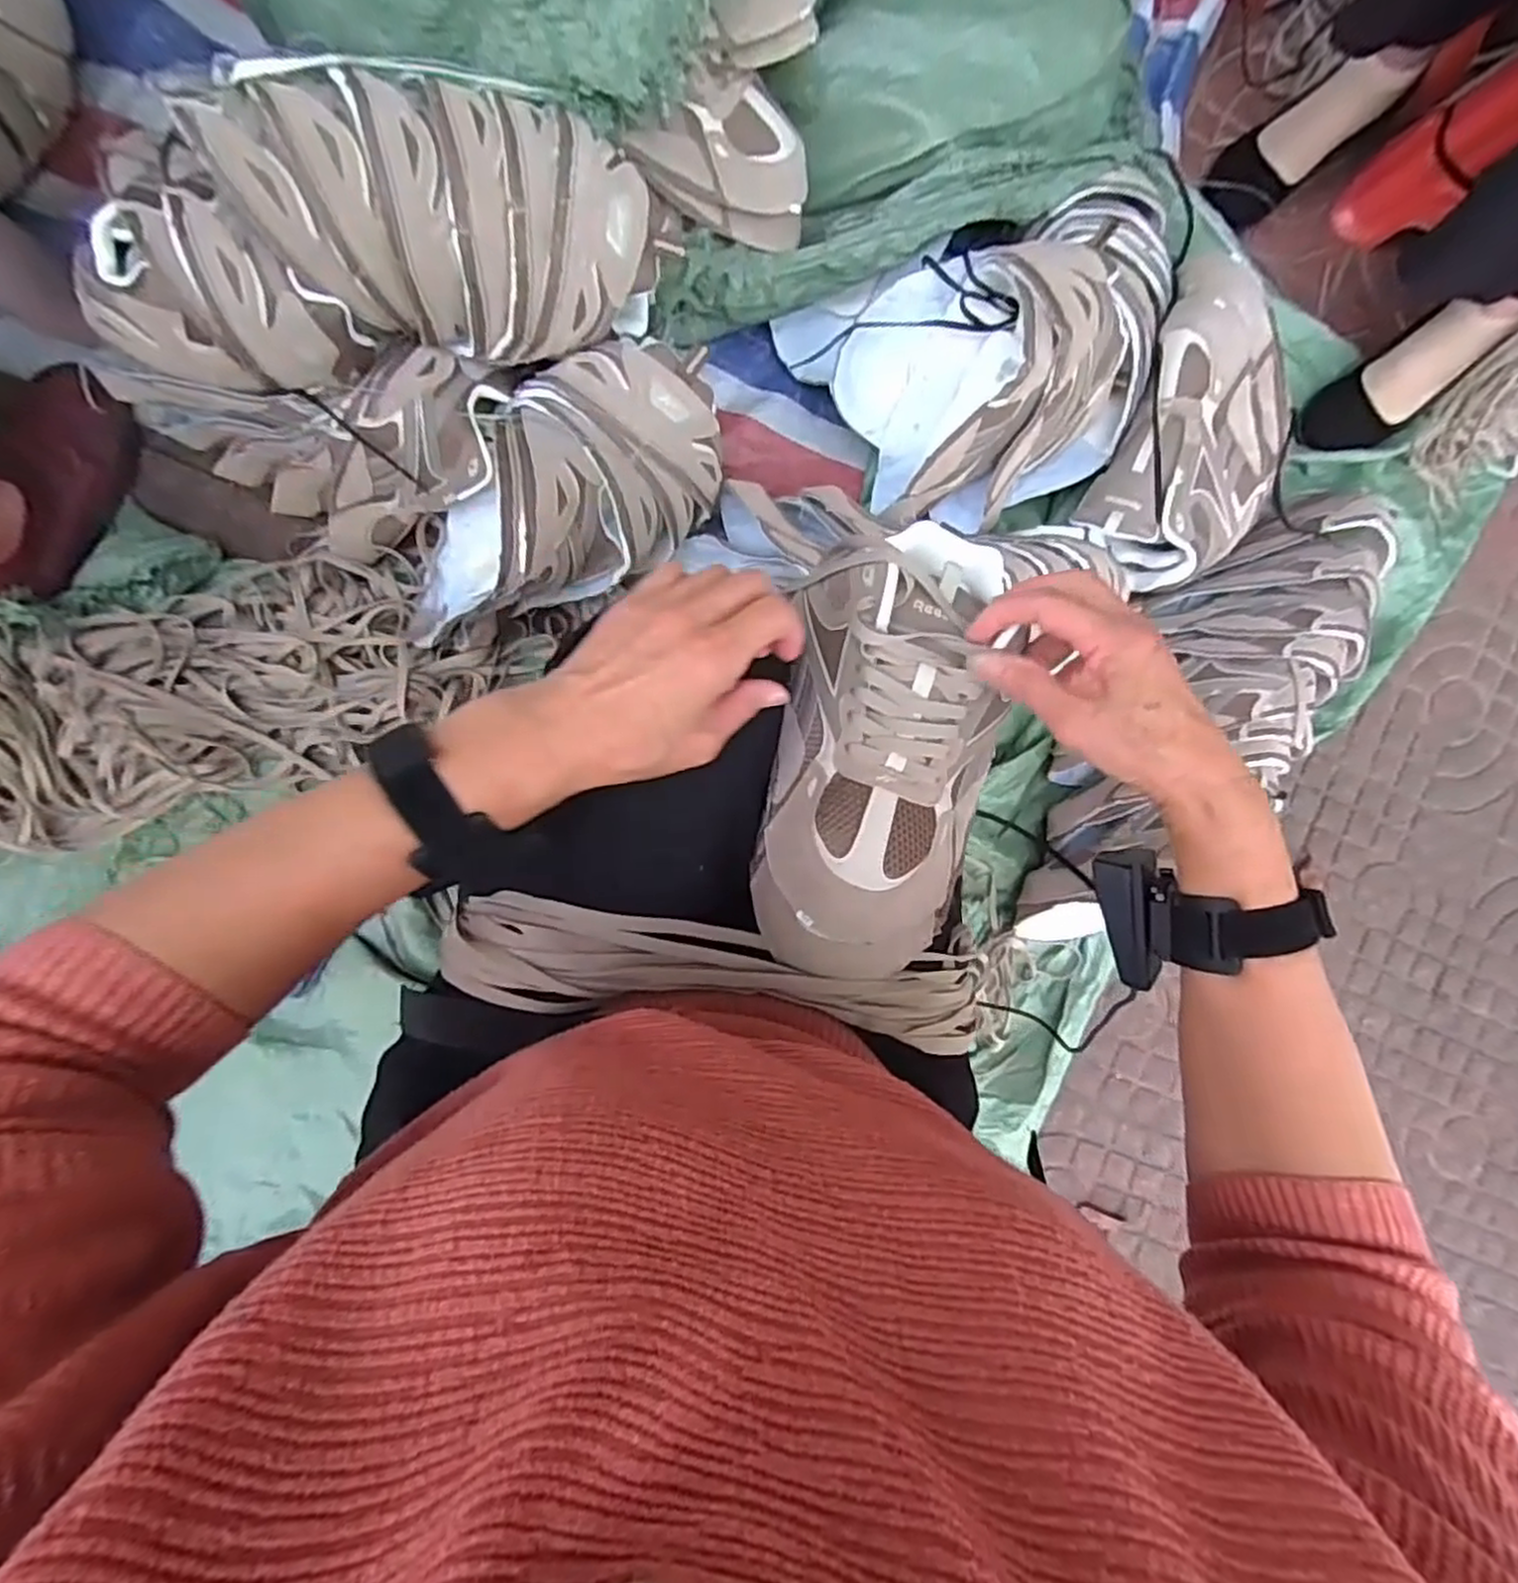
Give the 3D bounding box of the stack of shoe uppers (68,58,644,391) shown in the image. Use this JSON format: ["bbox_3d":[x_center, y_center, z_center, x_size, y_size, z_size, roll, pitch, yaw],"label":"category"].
[{"bbox_3d":[-0.281,-0.403,0.535,0.408,0.123,0.142,-11,91,-8],"label":"stack of shoe uppers"}]

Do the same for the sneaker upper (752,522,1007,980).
[{"bbox_3d":[0.076,-0.029,0.424,0.125,0.067,0.262,13,86,-8],"label":"sneaker upper"}]

